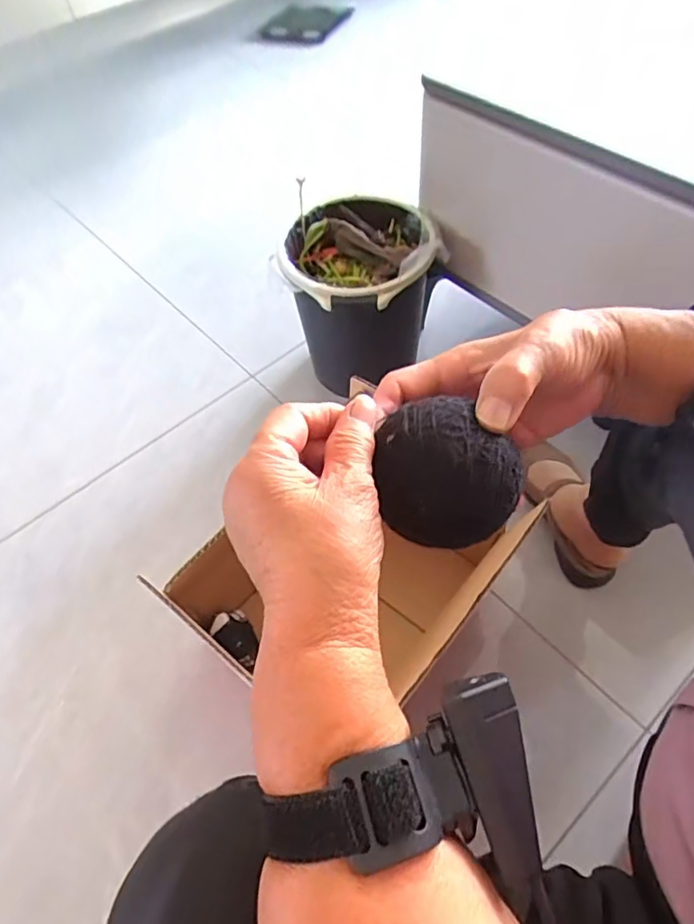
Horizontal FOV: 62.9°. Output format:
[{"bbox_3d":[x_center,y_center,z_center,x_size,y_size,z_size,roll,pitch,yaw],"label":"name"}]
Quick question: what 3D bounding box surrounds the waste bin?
[{"bbox_3d":[0.021,-0.256,0.922,0.212,0.234,0.229,-2,56,3],"label":"waste bin"}]

